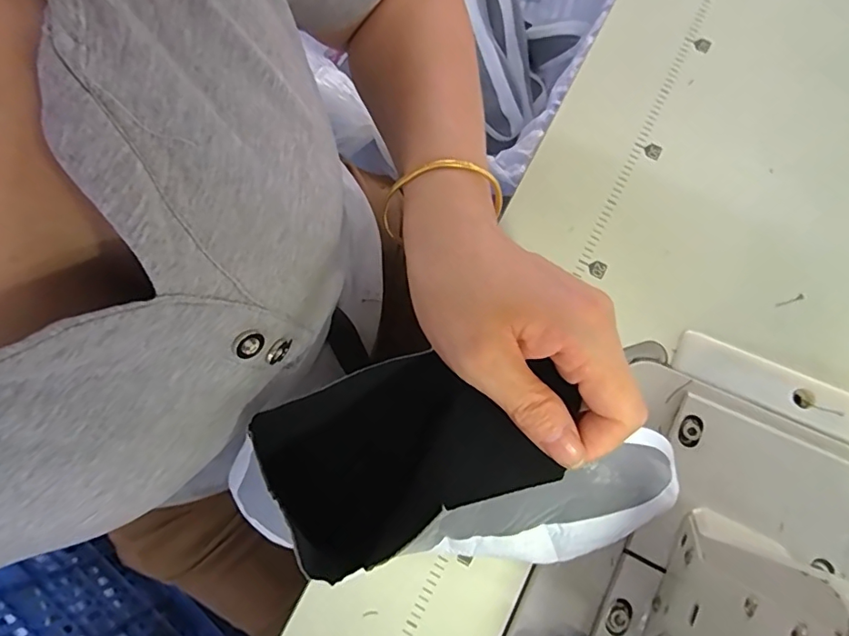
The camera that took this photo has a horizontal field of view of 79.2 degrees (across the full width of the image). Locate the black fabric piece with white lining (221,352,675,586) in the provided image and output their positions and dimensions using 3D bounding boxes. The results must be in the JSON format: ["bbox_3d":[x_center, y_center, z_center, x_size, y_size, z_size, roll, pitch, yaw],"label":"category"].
[{"bbox_3d":[0.017,0.080,0.265,0.212,0.086,0.096,11,75,-9],"label":"black fabric piece with white lining"}]

